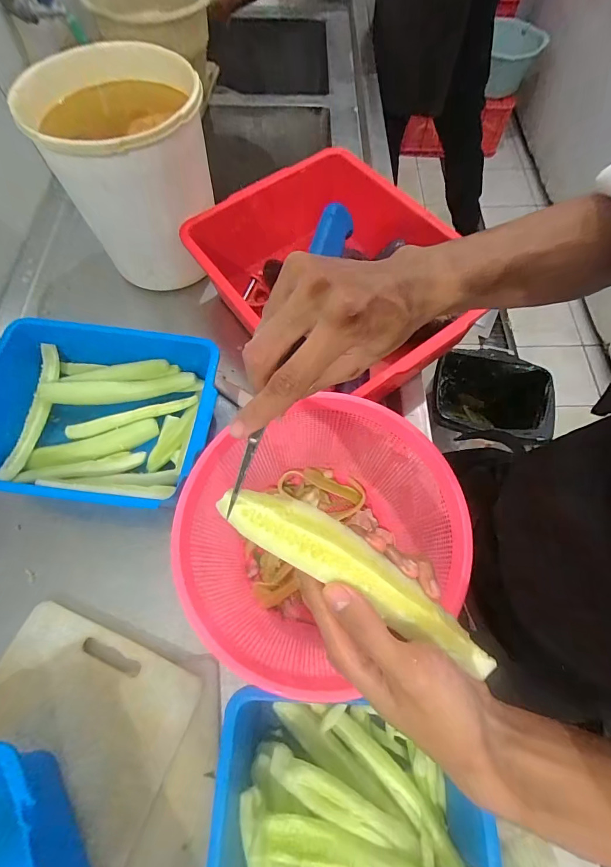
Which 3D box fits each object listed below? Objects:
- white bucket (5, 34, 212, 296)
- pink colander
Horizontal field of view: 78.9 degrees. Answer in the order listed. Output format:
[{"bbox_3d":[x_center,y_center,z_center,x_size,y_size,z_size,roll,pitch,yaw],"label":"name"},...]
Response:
[{"bbox_3d":[-0.244,-0.373,0.560,0.209,0.245,0.204,0,66,0],"label":"white bucket"},{"bbox_3d":[0.024,0.113,0.415,0.261,0.132,0.242,-16,67,-7],"label":"pink colander"}]

